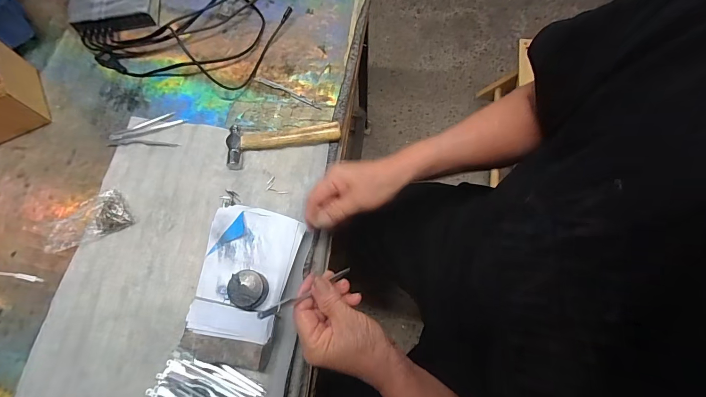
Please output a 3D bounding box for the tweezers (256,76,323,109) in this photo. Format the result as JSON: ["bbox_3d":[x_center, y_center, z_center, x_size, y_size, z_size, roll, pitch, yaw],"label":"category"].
[{"bbox_3d":[-0.097,-0.158,0.514,0.114,0.004,0.009,26,74,11],"label":"tweezers"}]

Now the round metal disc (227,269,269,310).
[{"bbox_3d":[-0.111,0.097,0.367,0.039,0.018,0.039,-1,70,2],"label":"round metal disc"}]

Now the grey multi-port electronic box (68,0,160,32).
[{"bbox_3d":[-0.384,-0.307,0.562,0.134,0.034,0.081,-17,71,-4],"label":"grey multi-port electronic box"}]

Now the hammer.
[{"bbox_3d":[-0.096,-0.082,0.481,0.156,0.023,0.054,-9,70,-1],"label":"hammer"}]

